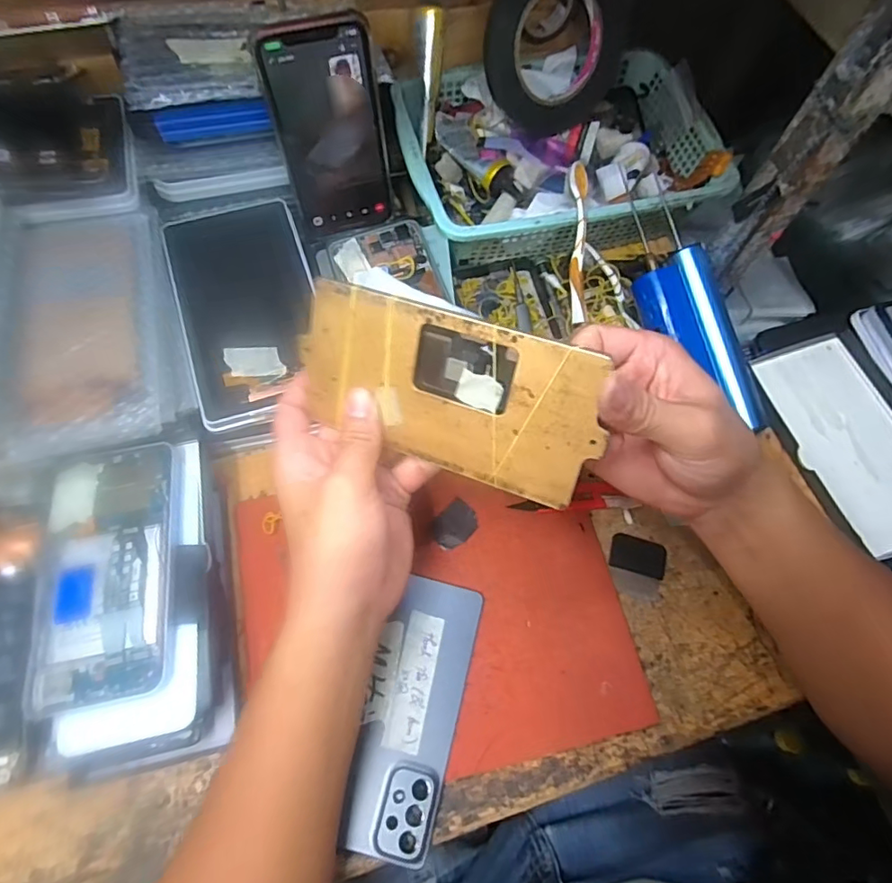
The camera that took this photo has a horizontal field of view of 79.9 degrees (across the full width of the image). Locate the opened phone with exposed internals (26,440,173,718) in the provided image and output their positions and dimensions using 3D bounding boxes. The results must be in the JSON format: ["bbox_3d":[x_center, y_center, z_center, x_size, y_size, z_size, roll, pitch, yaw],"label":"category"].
[{"bbox_3d":[-0.207,0.076,0.323,0.078,0.006,0.153,-10,63,-9],"label":"opened phone with exposed internals"}]

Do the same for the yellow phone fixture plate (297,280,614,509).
[{"bbox_3d":[-0.003,-0.026,0.280,0.164,0.087,0.004,17,26,16],"label":"yellow phone fixture plate"}]

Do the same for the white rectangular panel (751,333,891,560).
[{"bbox_3d":[0.327,-0.002,0.427,0.091,0.015,0.176,-16,69,-10],"label":"white rectangular panel"}]

